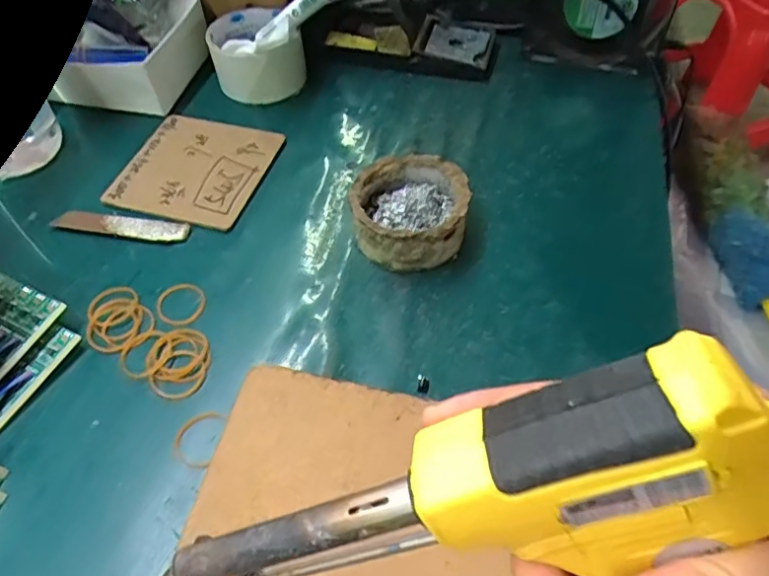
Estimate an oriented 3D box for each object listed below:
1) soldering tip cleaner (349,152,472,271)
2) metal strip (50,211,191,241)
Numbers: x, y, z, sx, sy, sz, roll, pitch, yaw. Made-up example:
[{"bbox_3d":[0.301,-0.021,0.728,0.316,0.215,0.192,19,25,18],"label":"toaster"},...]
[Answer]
[{"bbox_3d":[0.017,-0.056,0.407,0.077,0.039,0.086,-7,52,-3],"label":"soldering tip cleaner"},{"bbox_3d":[-0.194,-0.047,0.426,0.098,0.004,0.021,7,50,4],"label":"metal strip"}]

